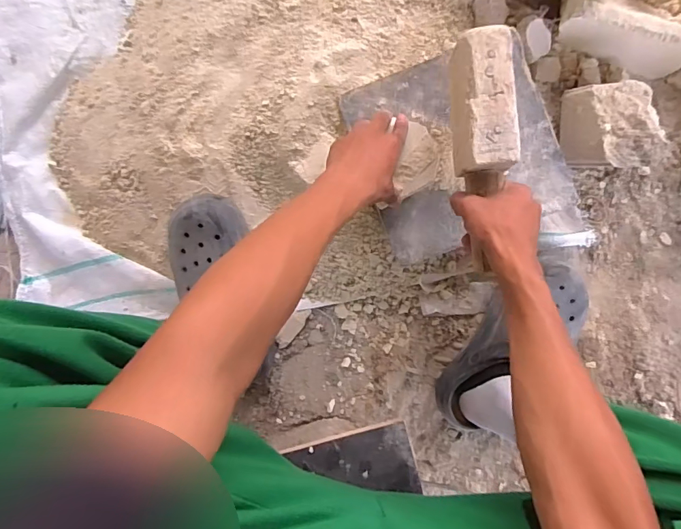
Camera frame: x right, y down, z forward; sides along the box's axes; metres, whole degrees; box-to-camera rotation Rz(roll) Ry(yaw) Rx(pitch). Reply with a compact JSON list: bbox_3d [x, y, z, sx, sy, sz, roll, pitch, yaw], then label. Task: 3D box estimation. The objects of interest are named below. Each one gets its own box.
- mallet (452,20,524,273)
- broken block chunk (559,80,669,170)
[{"bbox_3d":[0.150,-0.120,0.481,0.062,0.068,0.240,-4,103,2],"label":"mallet"},{"bbox_3d":[0.356,-0.182,0.603,0.089,0.104,0.113,-3,94,2],"label":"broken block chunk"}]

